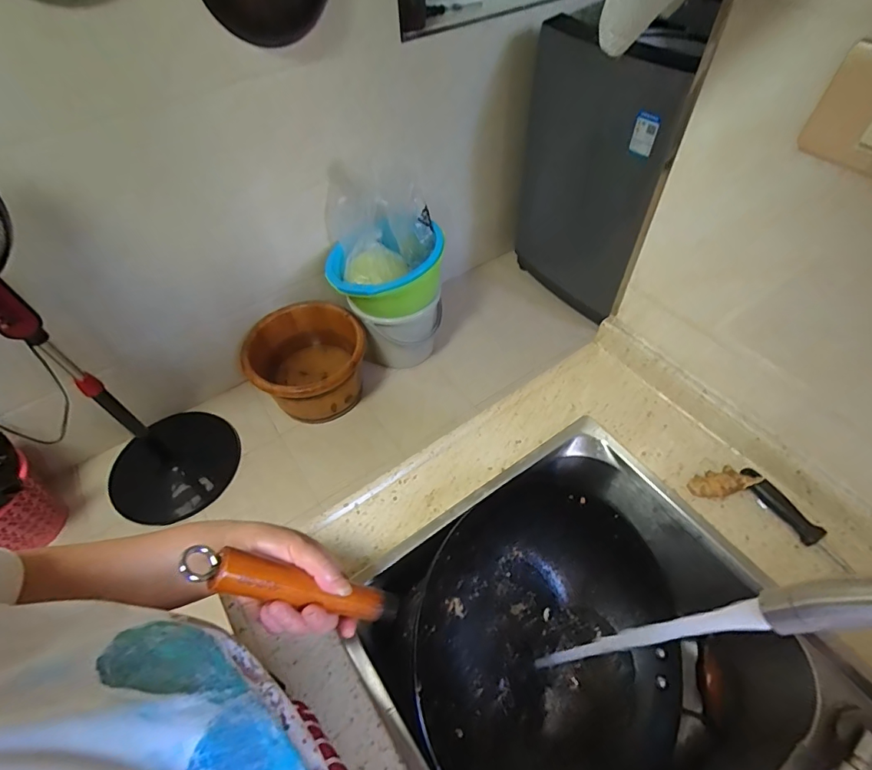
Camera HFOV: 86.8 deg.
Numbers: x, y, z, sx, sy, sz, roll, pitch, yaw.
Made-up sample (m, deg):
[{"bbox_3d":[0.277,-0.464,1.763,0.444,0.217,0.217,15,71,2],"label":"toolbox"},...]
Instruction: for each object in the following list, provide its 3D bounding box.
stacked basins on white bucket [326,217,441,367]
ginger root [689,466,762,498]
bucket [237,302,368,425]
[{"bbox_3d":[-0.157,-0.297,1.648,0.378,0.476,0.311,-2,50,2],"label":"stacked basins on white bucket"},{"bbox_3d":[0.330,0.114,0.537,0.074,0.025,0.032,-12,50,-5],"label":"ginger root"},{"bbox_3d":[-0.428,-0.059,1.609,0.383,0.274,0.382,-2,50,3],"label":"bucket"}]

